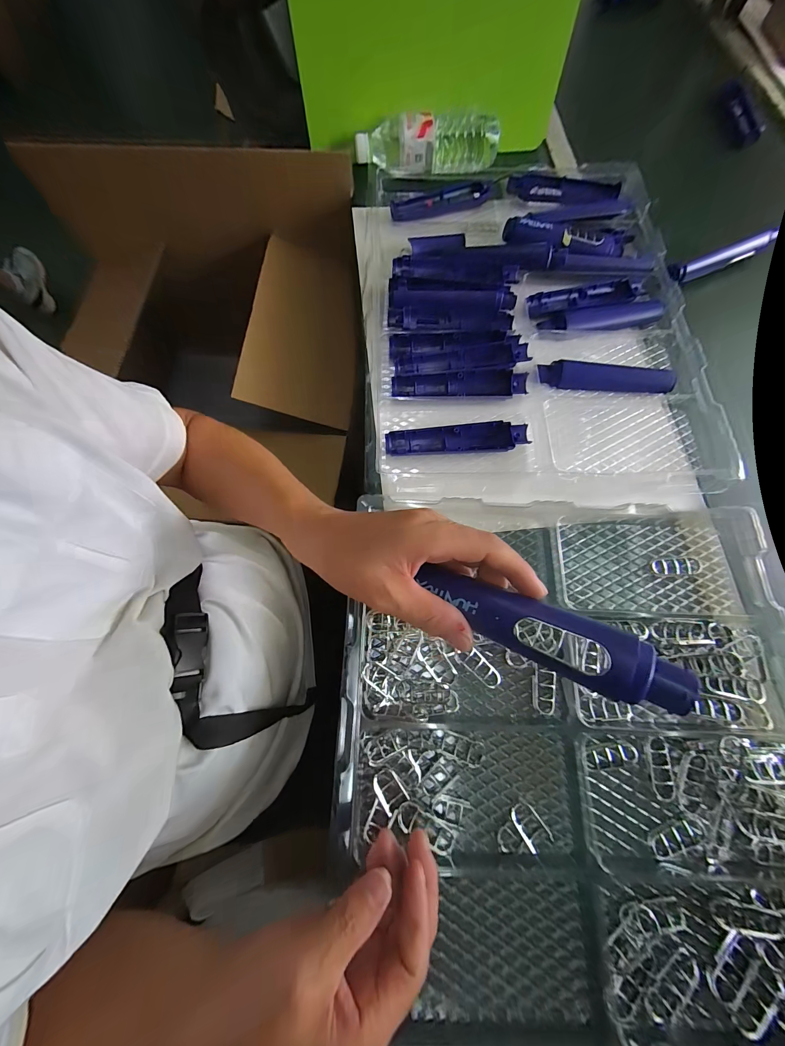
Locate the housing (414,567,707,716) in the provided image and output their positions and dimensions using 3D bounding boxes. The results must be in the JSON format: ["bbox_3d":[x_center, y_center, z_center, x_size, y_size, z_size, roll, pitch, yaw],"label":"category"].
[{"bbox_3d":[0.088,0.064,0.211,0.156,0.022,0.036,21,72,26],"label":"housing"}]

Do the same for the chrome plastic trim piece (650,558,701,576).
[{"bbox_3d":[0.313,0.048,0.378,0.055,0.004,0.019,-3,72,-1],"label":"chrome plastic trim piece"}]

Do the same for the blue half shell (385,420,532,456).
[{"bbox_3d":[0.076,-0.100,0.414,0.167,0.017,0.037,-1,72,-1],"label":"blue half shell"}]

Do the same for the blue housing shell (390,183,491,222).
[{"bbox_3d":[0.075,-0.517,0.552,0.160,0.024,0.034,-18,72,-6],"label":"blue housing shell"}]

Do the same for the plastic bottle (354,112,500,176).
[{"bbox_3d":[0.060,-0.625,0.564,0.236,0.054,0.059,-14,72,-5],"label":"plastic bottle"}]

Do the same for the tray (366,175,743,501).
[{"bbox_3d":[0.194,-0.308,0.471,0.407,0.041,0.533,1,72,0],"label":"tray"}]

